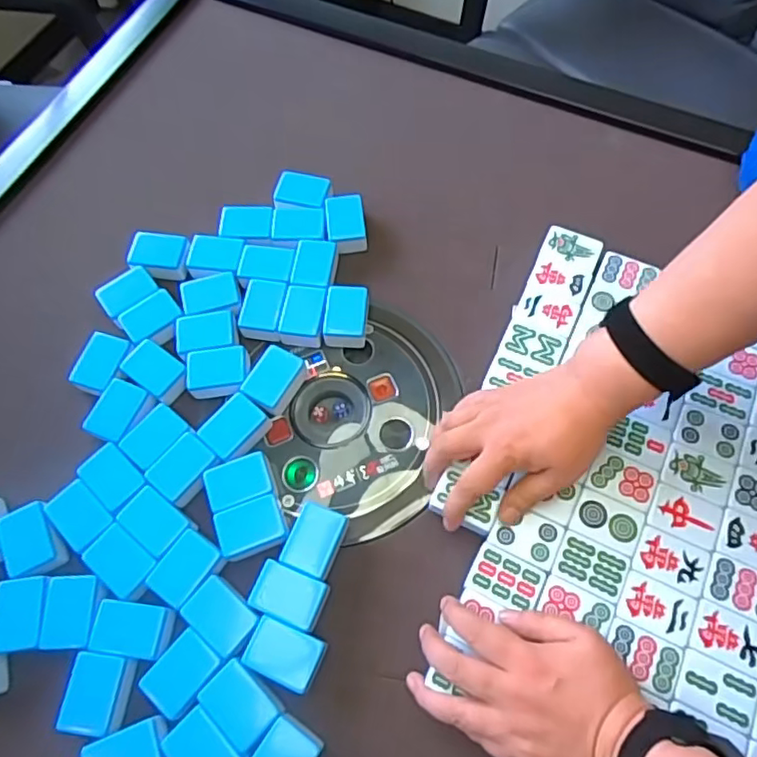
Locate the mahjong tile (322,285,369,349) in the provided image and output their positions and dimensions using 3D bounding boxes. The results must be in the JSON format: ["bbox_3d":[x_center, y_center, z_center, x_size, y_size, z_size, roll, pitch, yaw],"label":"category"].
[{"bbox_3d":[-0.030,-0.057,0.560,0.039,0.024,0.054,3,67,3],"label":"mahjong tile"}]

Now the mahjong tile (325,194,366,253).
[{"bbox_3d":[-0.032,-0.155,0.598,0.037,0.025,0.052,-7,67,-2],"label":"mahjong tile"}]

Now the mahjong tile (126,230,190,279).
[{"bbox_3d":[-0.214,-0.120,0.587,0.056,0.020,0.039,6,67,4],"label":"mahjong tile"}]

